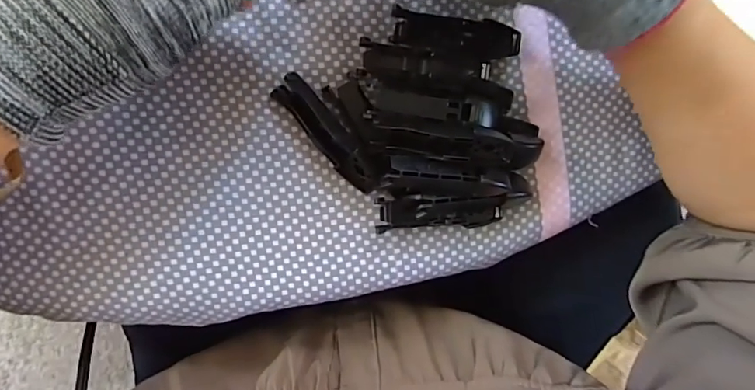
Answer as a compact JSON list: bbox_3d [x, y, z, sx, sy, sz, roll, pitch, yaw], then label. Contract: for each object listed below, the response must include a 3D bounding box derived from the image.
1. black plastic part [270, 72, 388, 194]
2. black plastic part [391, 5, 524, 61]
[{"bbox_3d":[-0.024,-0.030,0.243,0.016,0.017,0.069,-41,100,-1],"label":"black plastic part"},{"bbox_3d":[0.041,-0.084,0.256,0.067,0.005,0.020,7,96,-8],"label":"black plastic part"}]

